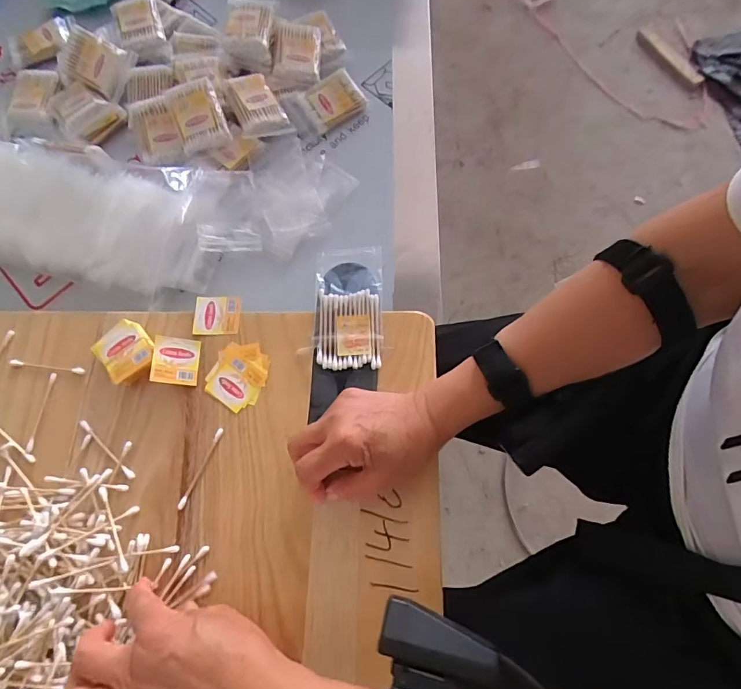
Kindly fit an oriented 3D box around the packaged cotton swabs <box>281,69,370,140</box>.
[{"bbox_3d":[-0.057,-0.300,0.564,0.094,0.034,0.056,-28,74,-6],"label":"packaged cotton swabs"}]

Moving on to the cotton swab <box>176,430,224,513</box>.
[{"bbox_3d":[-0.146,0.106,0.388,0.006,0.004,0.072,21,75,9],"label":"cotton swab"}]

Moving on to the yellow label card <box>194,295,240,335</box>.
[{"bbox_3d":[-0.148,-0.029,0.435,0.043,0.004,0.039,-1,73,2],"label":"yellow label card"}]

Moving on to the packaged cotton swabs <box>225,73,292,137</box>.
[{"bbox_3d":[-0.137,-0.287,0.544,0.056,0.020,0.079,-22,83,-18],"label":"packaged cotton swabs"}]

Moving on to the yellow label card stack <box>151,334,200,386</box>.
[{"bbox_3d":[-0.178,0.014,0.412,0.039,0.004,0.043,8,68,-26],"label":"yellow label card stack"}]

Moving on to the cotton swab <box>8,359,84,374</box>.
[{"bbox_3d":[-0.304,0.020,0.421,0.073,0.004,0.006,6,73,4],"label":"cotton swab"}]

